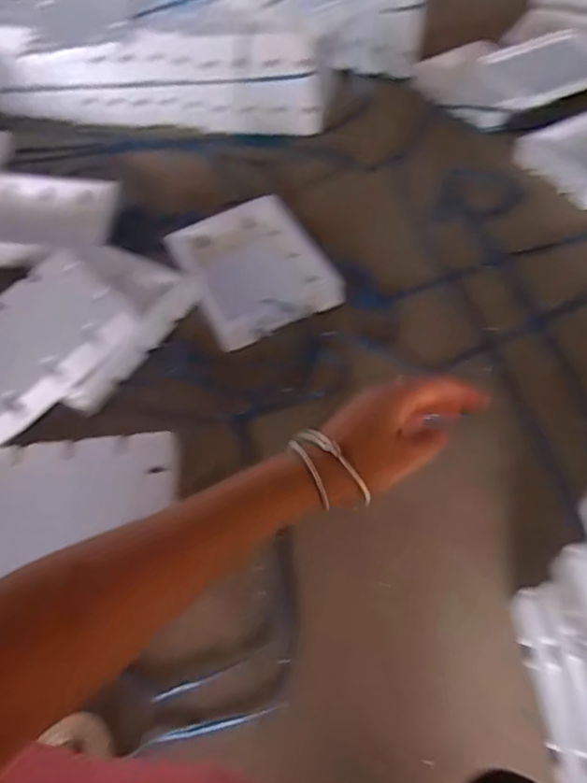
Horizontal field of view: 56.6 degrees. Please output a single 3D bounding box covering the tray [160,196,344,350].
[{"bbox_3d":[-0.087,-0.277,1.184,0.290,0.028,0.368,-24,57,-11],"label":"tray"}]

